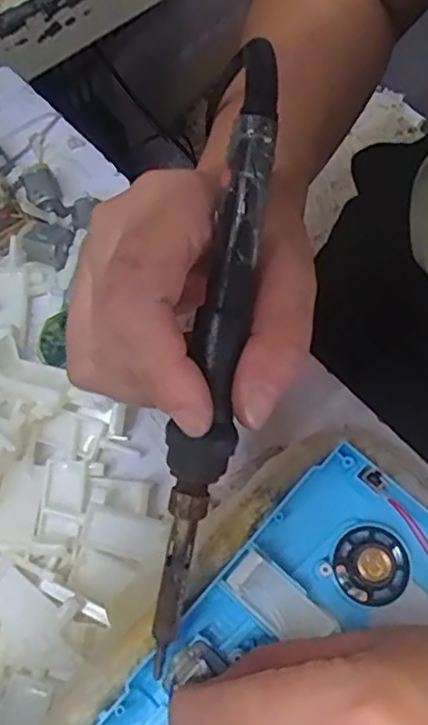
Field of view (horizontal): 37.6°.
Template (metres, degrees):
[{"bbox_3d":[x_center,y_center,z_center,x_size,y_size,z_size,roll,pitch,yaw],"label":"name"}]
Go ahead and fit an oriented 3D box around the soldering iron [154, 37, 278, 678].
[{"bbox_3d":[0.001,-0.002,0.198,0.019,0.016,0.190,10,92,2],"label":"soldering iron"}]

